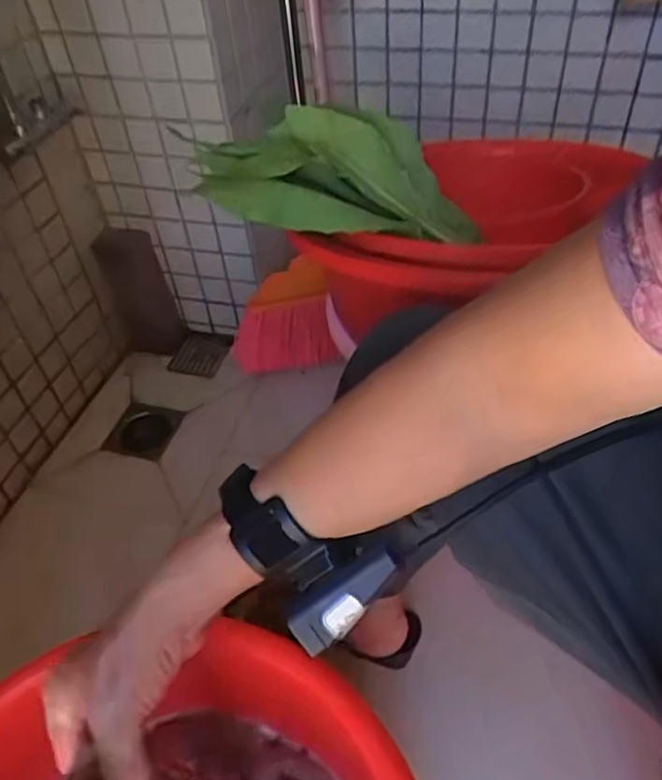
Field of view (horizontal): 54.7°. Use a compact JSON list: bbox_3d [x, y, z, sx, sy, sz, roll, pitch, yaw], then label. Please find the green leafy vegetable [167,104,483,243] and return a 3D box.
[{"bbox_3d":[0.000,-0.175,0.530,0.214,0.093,0.134,-14,46,-7],"label":"green leafy vegetable"}]

